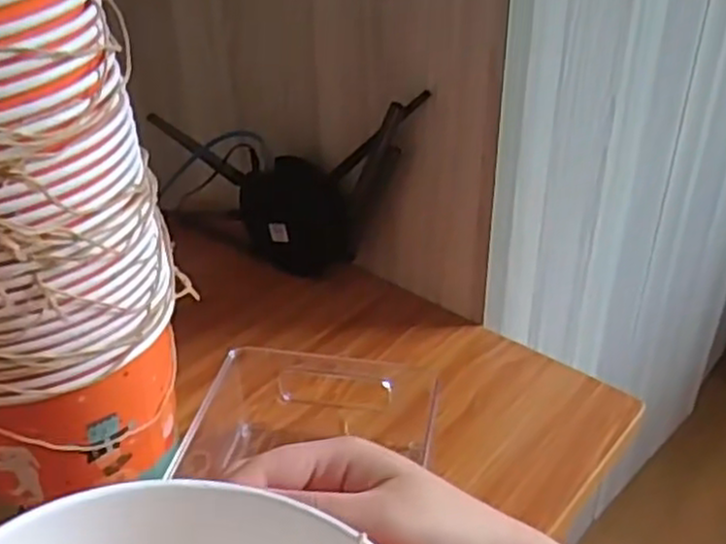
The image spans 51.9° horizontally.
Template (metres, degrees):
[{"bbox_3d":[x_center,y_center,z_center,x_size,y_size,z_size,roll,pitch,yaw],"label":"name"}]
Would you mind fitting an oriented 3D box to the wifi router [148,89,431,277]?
[{"bbox_3d":[-0.084,-0.090,0.718,0.288,0.186,0.041,14,36,22],"label":"wifi router"}]

